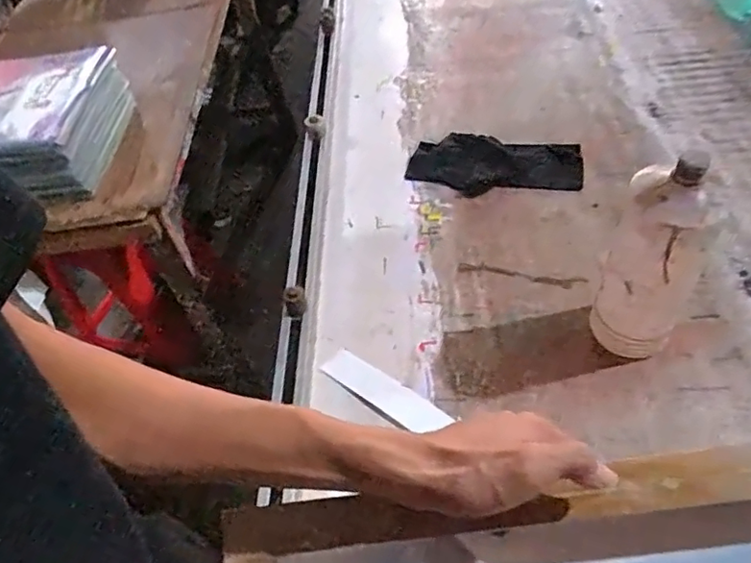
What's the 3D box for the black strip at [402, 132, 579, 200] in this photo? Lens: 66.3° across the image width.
[{"bbox_3d":[0.178,-0.177,0.857,0.249,0.013,0.129,2,49,8],"label":"black strip"}]

